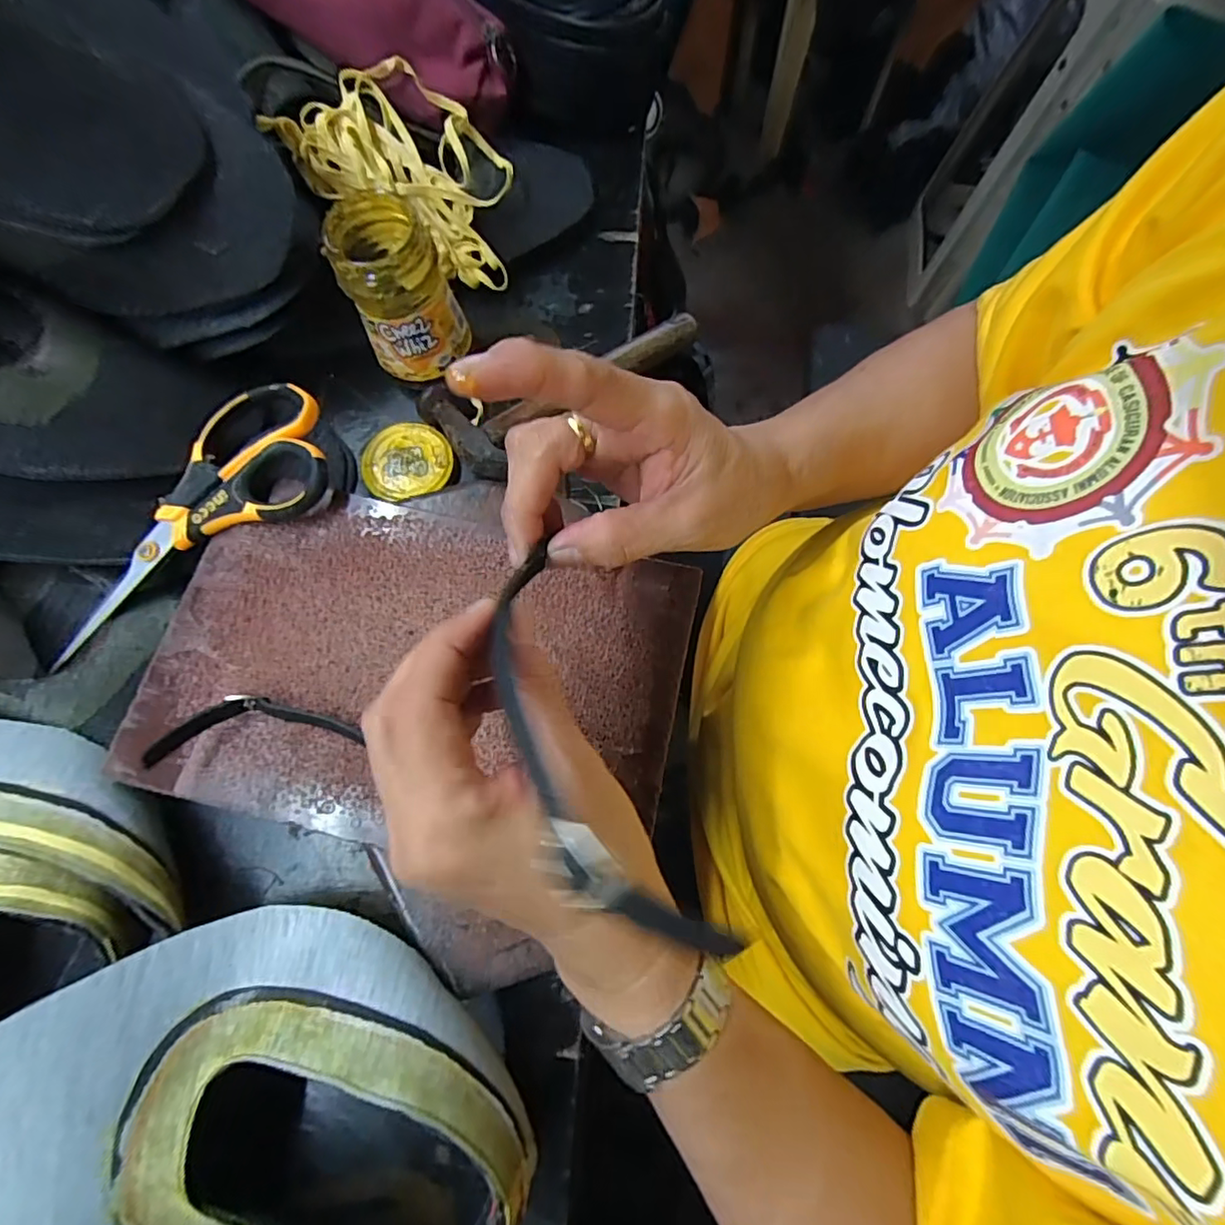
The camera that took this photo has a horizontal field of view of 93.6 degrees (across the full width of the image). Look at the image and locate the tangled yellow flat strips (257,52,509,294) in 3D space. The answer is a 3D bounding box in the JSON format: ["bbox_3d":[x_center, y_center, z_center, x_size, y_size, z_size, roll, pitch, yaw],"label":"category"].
[{"bbox_3d":[-0.133,-0.303,0.387,0.153,0.030,0.096,26,99,-22],"label":"tangled yellow flat strips"}]

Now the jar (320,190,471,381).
[{"bbox_3d":[-0.131,-0.200,0.355,0.060,0.083,0.059,0,74,0],"label":"jar"}]

